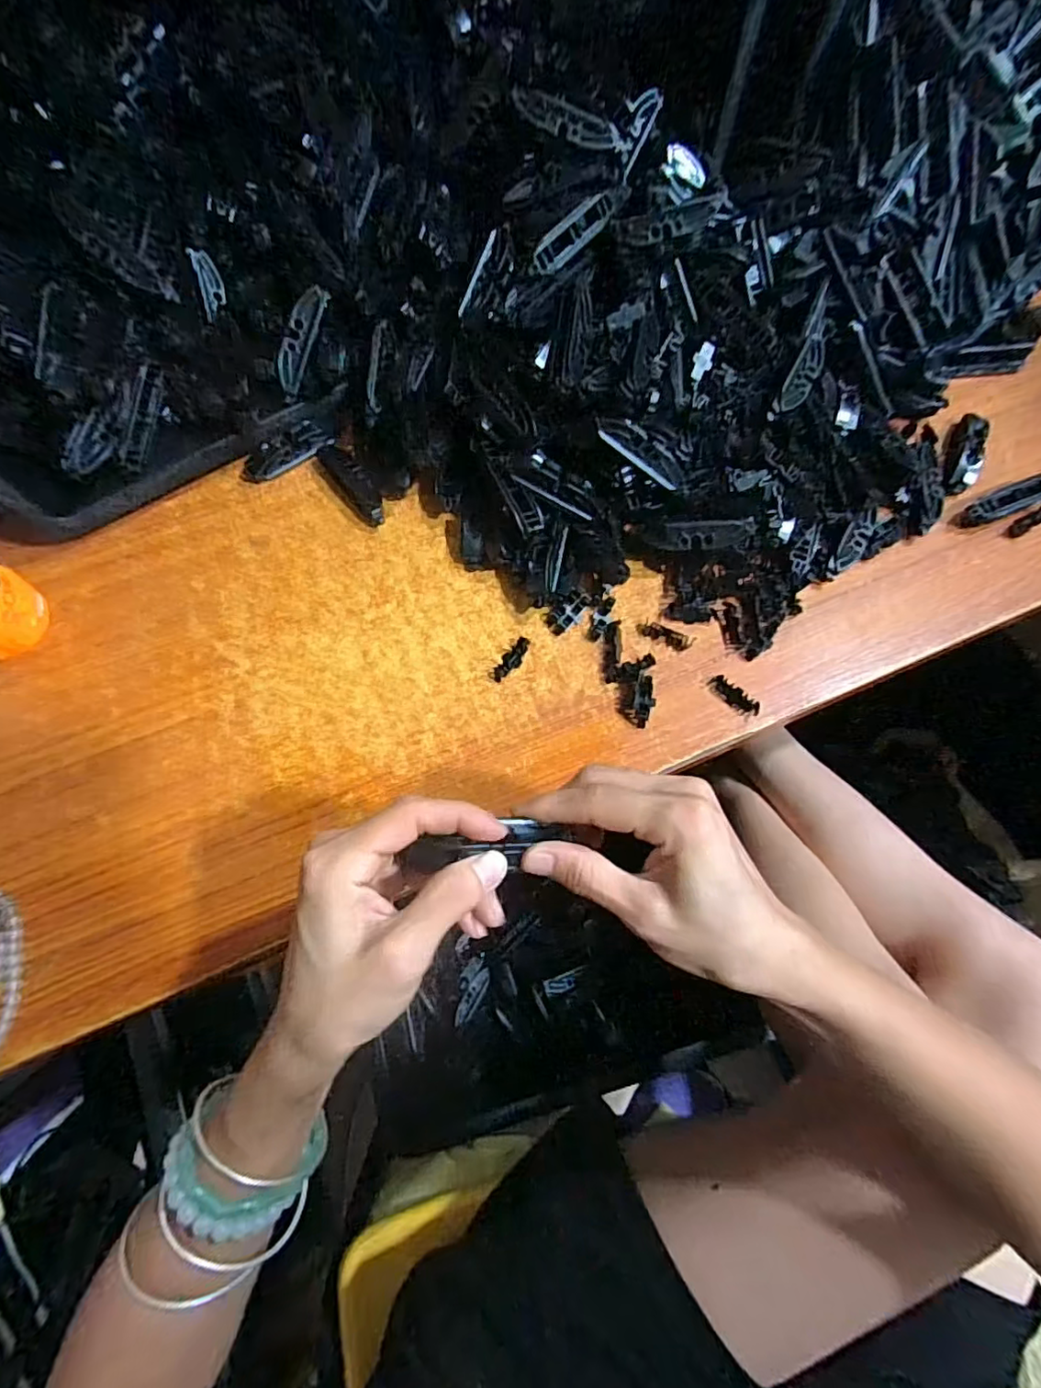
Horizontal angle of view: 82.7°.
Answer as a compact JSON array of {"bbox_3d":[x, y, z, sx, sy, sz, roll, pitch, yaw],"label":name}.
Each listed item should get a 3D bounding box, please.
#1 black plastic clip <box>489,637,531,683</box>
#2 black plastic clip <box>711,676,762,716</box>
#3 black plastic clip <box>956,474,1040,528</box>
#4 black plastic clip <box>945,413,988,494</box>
[{"bbox_3d":[-0.006,-0.024,0.398,0.011,0.009,0.037,41,75,14],"label":"black plastic clip"},{"bbox_3d":[0.140,0.001,0.386,0.035,0.008,0.012,39,74,14],"label":"black plastic clip"},{"bbox_3d":[0.359,-0.142,0.431,0.084,0.014,0.018,-22,71,-8],"label":"black plastic clip"},{"bbox_3d":[0.337,-0.186,0.447,0.020,0.019,0.080,19,70,7],"label":"black plastic clip"}]

